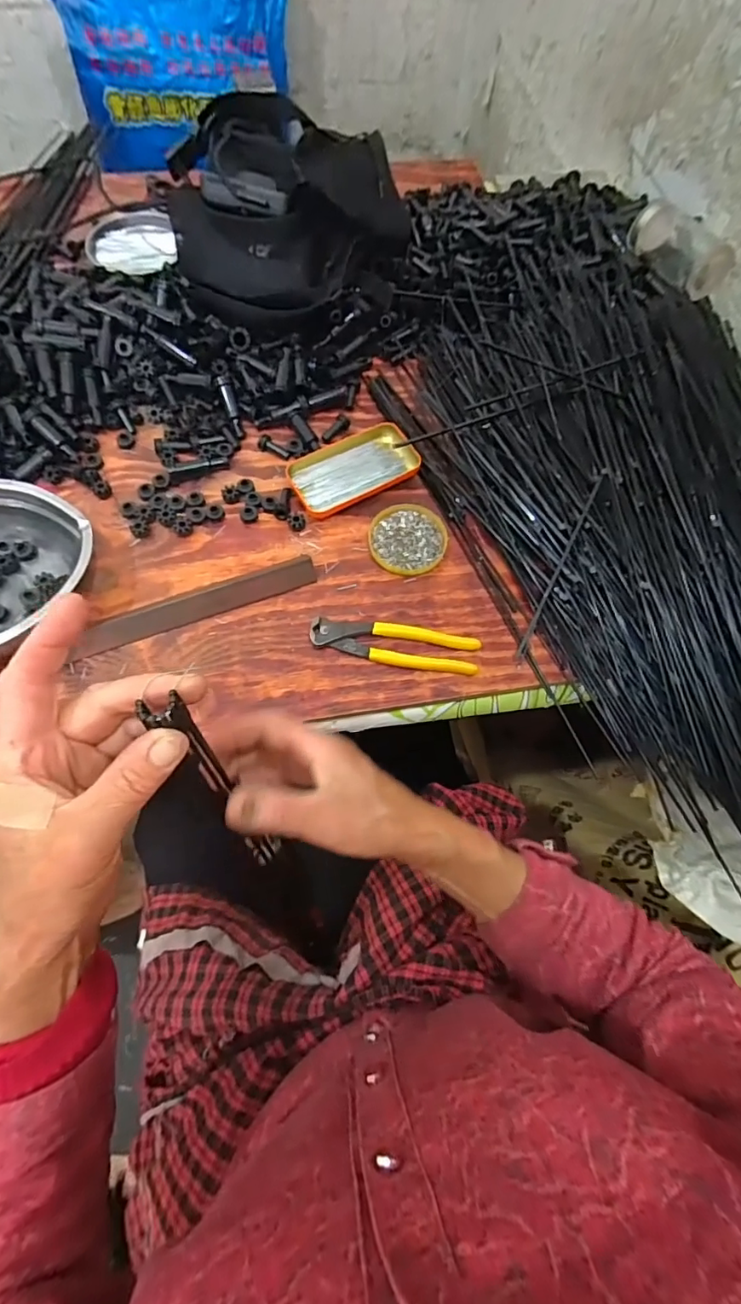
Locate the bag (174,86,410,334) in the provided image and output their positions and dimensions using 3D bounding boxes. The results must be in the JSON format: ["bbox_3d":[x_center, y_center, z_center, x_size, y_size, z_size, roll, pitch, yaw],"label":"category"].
[{"bbox_3d":[-0.103,-0.510,0.615,0.276,0.136,0.181,5,67,-1],"label":"bag"}]

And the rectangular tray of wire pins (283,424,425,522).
[{"bbox_3d":[-0.023,-0.210,0.590,0.141,0.018,0.085,-29,71,-14],"label":"rectangular tray of wire pins"}]

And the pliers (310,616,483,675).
[{"bbox_3d":[0.023,-0.006,0.514,0.162,0.018,0.041,8,67,0],"label":"pliers"}]

